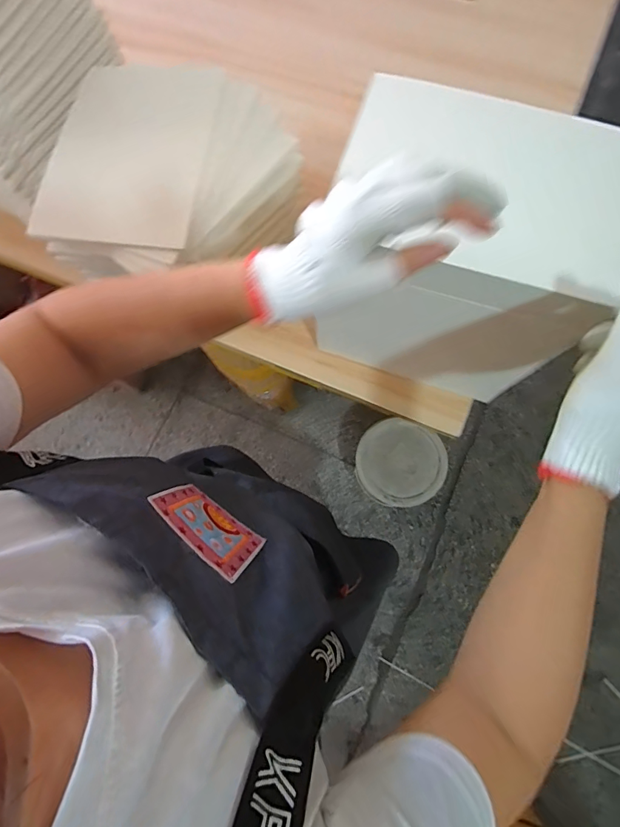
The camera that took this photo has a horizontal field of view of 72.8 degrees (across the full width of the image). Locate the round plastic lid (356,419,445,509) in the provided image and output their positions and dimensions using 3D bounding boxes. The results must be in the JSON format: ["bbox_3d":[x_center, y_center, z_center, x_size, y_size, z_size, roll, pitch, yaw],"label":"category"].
[{"bbox_3d":[0.257,0.148,1.210,0.247,0.019,0.246,0,87,6],"label":"round plastic lid"}]

